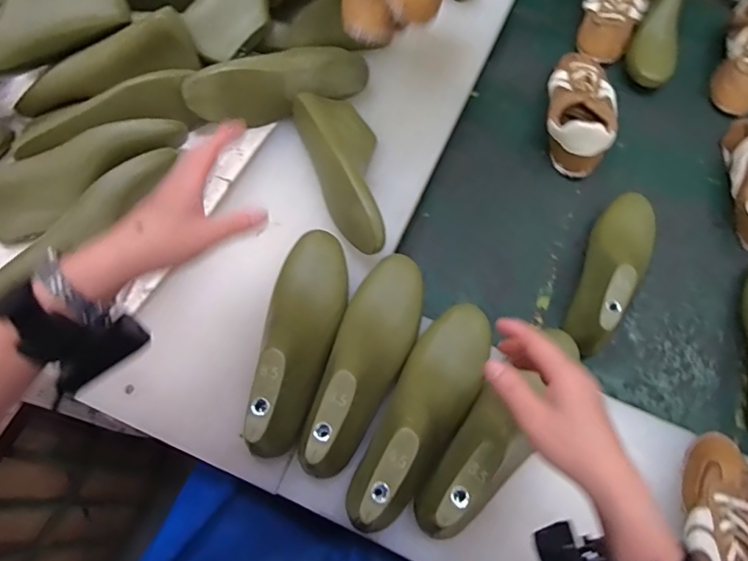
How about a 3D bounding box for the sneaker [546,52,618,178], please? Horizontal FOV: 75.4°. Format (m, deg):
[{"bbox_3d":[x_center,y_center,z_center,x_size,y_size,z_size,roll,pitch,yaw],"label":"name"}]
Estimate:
[{"bbox_3d":[0.317,-0.266,0.743,0.094,0.072,0.232,14,67,3],"label":"sneaker"}]

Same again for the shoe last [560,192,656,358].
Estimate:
[{"bbox_3d":[0.314,-0.018,0.627,0.084,0.092,0.246,31,69,10],"label":"shoe last"}]

